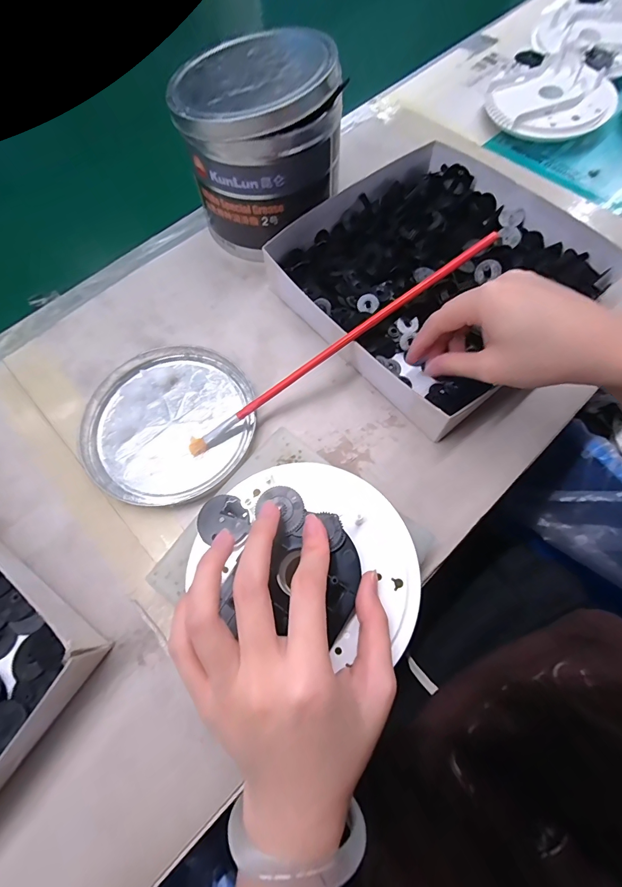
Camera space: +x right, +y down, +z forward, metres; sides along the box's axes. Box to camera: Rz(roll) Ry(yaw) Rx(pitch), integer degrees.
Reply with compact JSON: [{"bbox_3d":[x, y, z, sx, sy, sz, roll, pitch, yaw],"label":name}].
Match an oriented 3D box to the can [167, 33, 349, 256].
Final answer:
[{"bbox_3d":[-0.038,-0.237,0.315,0.123,0.117,0.104,-3,66,2],"label":"can"}]

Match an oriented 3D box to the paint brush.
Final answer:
[{"bbox_3d":[0.016,-0.065,0.264,0.249,0.009,0.011,-34,68,7],"label":"paint brush"}]

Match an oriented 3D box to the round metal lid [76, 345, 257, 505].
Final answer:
[{"bbox_3d":[-0.107,-0.018,0.285,0.124,0.012,0.126,-1,67,2],"label":"round metal lid"}]

